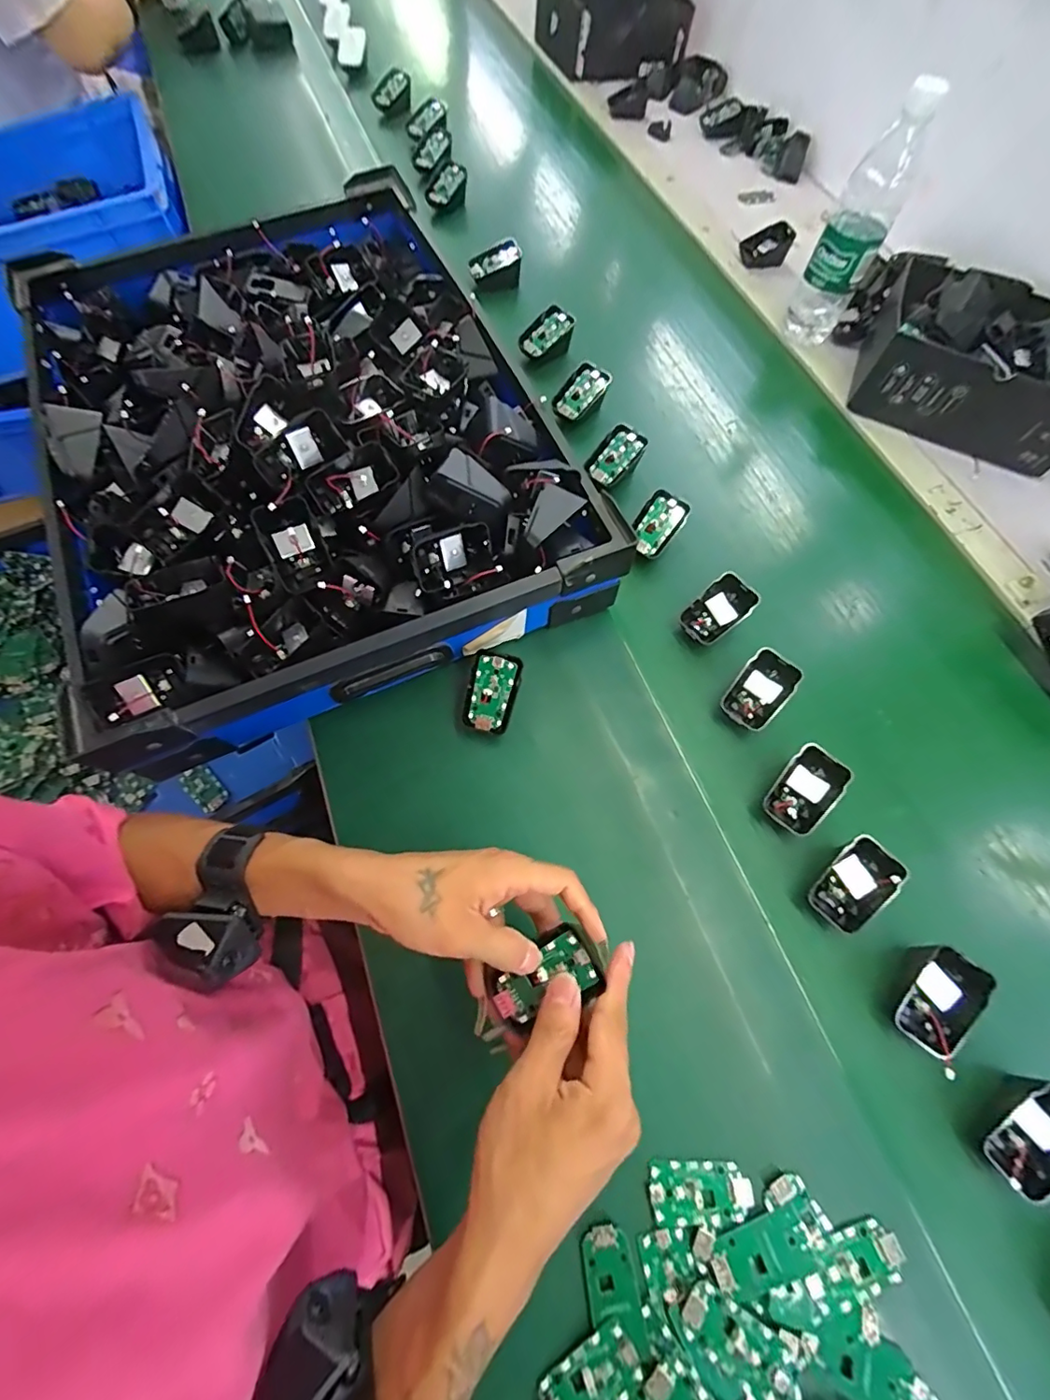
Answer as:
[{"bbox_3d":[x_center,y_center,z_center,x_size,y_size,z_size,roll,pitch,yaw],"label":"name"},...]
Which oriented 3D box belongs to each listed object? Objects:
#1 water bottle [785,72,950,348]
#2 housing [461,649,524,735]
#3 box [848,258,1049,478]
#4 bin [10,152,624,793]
[{"bbox_3d":[0.380,-0.537,0.597,0.061,0.224,0.059,27,69,8],"label":"water bottle"},{"bbox_3d":[-0.028,-0.007,0.441,0.042,0.011,0.067,15,101,-1],"label":"housing"},{"bbox_3d":[0.545,-0.395,0.614,0.253,0.091,0.183,23,68,7],"label":"box"},{"bbox_3d":[-0.234,-0.293,0.498,0.445,0.114,0.610,-21,70,-11],"label":"bin"}]

